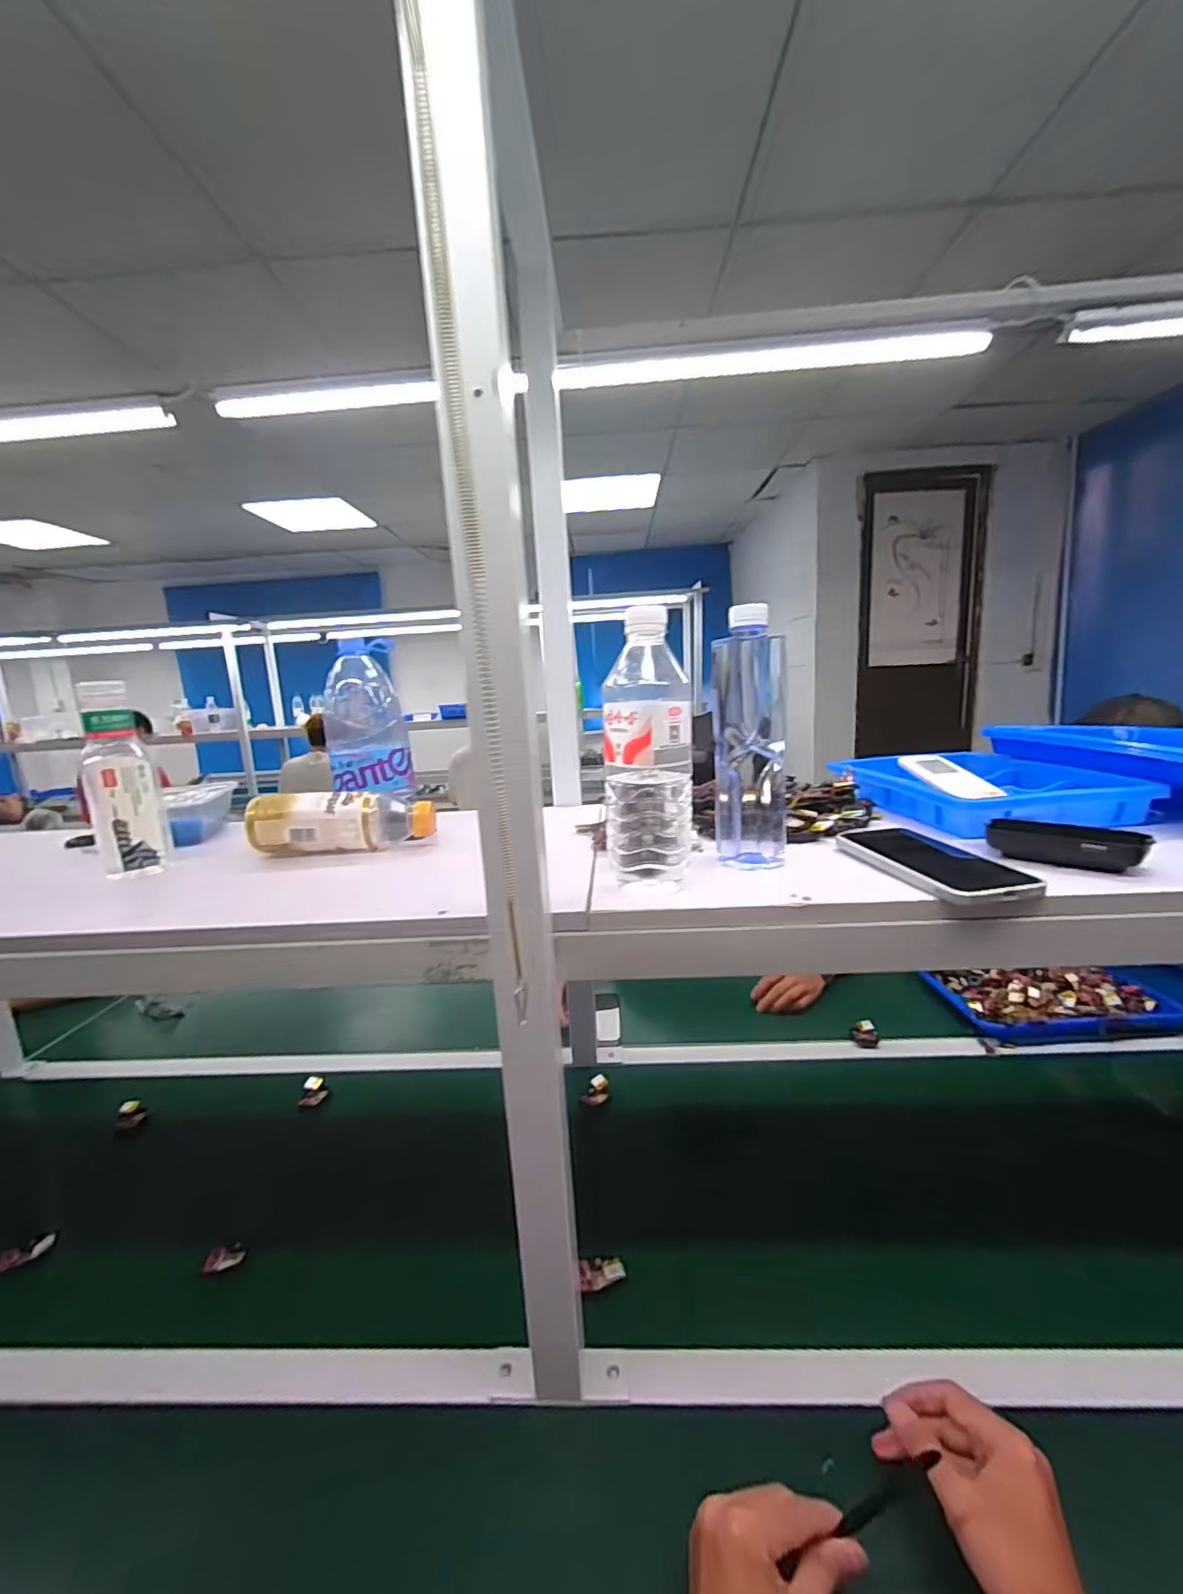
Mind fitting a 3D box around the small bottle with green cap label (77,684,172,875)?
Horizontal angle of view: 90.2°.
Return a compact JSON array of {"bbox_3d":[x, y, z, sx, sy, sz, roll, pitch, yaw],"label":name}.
[{"bbox_3d":[-0.498,-0.014,0.628,0.060,0.189,0.067,-11,13,-38],"label":"small bottle with green cap label"}]

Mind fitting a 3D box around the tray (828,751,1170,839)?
[{"bbox_3d":[0.446,-0.015,0.716,0.228,0.051,0.298,-4,11,-3],"label":"tray"}]

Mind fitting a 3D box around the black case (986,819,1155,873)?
[{"bbox_3d":[0.395,0.041,0.495,0.105,0.035,0.024,6,14,40],"label":"black case"}]

